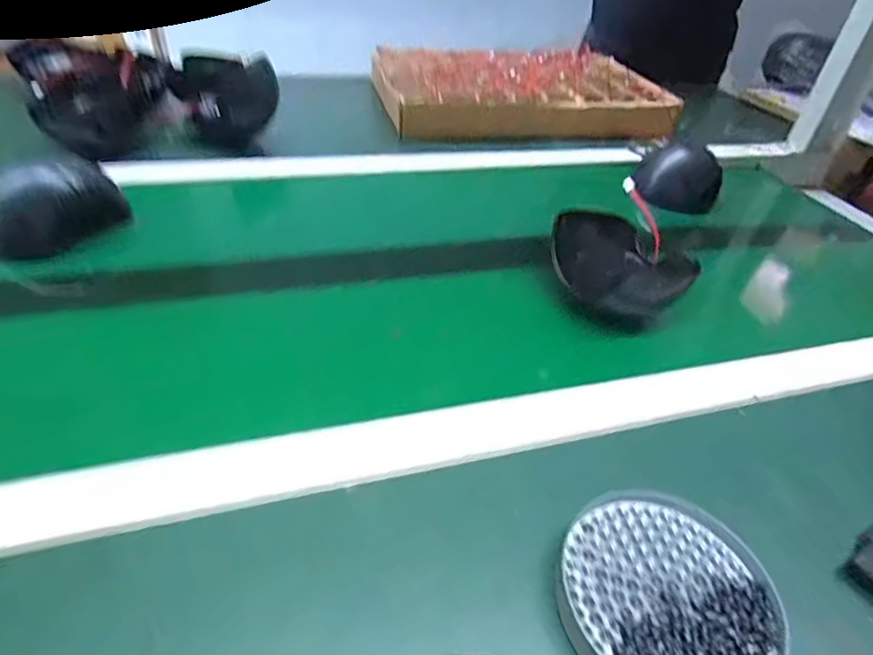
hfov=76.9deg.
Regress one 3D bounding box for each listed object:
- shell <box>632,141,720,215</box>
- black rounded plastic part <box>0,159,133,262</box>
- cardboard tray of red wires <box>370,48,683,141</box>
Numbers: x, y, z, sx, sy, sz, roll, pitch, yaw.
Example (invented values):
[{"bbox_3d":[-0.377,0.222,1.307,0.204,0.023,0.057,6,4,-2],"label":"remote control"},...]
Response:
[{"bbox_3d":[0.327,-0.204,0.736,0.101,0.087,0.058,26,45,21],"label":"shell"},{"bbox_3d":[-0.363,-0.115,0.520,0.120,0.072,0.062,-16,45,-23],"label":"black rounded plastic part"},{"bbox_3d":[0.143,-0.393,0.898,0.447,0.046,0.304,-3,42,-11],"label":"cardboard tray of red wires"}]

